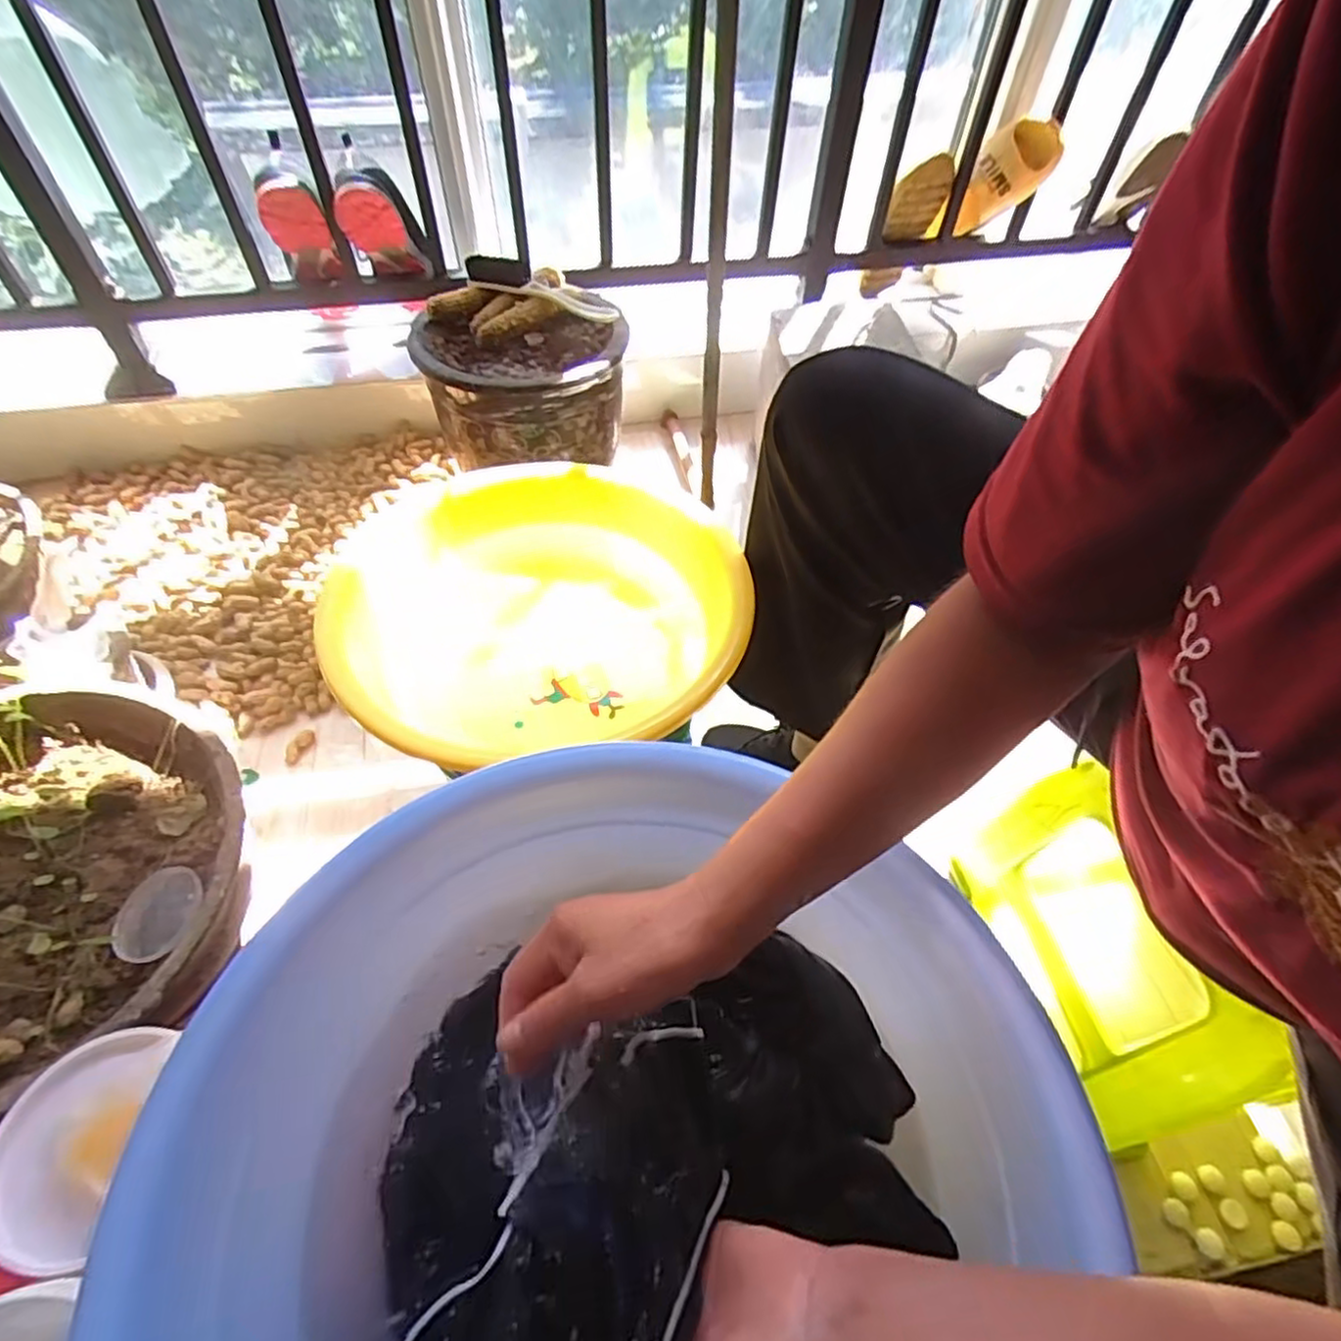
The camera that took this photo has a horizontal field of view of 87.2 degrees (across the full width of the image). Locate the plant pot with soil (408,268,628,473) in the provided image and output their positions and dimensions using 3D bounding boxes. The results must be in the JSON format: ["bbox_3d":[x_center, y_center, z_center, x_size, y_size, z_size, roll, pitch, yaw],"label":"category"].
[{"bbox_3d":[-0.183,-0.357,0.912,0.240,0.195,0.218,-26,66,-16],"label":"plant pot with soil"}]

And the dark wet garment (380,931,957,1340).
[{"bbox_3d":[-0.020,0.234,0.351,0.273,0.111,0.244,-37,63,-26],"label":"dark wet garment"}]

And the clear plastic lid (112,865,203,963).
[{"bbox_3d":[-0.403,0.188,0.553,0.066,0.009,0.075,-33,52,-11],"label":"clear plastic lid"}]

